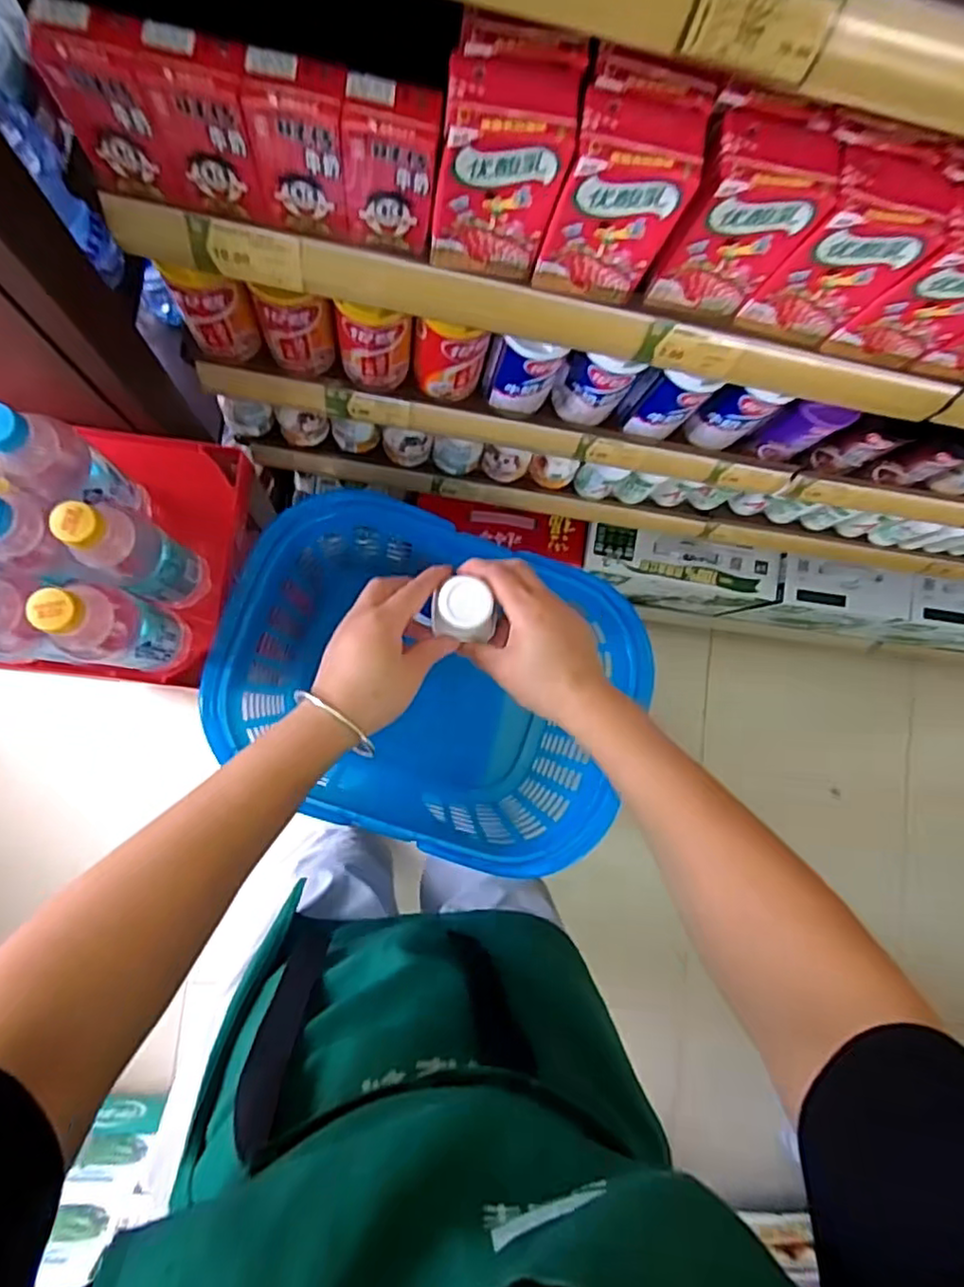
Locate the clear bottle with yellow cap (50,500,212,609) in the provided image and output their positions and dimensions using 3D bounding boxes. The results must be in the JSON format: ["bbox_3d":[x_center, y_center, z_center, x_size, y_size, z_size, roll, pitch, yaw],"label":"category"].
[{"bbox_3d":[-0.281,-0.068,0.548,0.049,0.212,0.053,0,86,-7],"label":"clear bottle with yellow cap"}]

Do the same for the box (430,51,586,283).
[{"bbox_3d":[0.010,-0.268,0.376,0.066,0.106,0.047,8,86,-7],"label":"box"}]

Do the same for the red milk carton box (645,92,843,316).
[{"bbox_3d":[0.150,-0.256,0.389,0.065,0.099,0.056,9,85,-7],"label":"red milk carton box"}]

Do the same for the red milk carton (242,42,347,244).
[{"bbox_3d":[-0.103,-0.279,0.370,0.053,0.086,0.037,6,86,-7],"label":"red milk carton"}]

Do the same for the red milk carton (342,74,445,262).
[{"bbox_3d":[-0.052,-0.272,0.379,0.050,0.088,0.034,4,86,-7],"label":"red milk carton"}]

